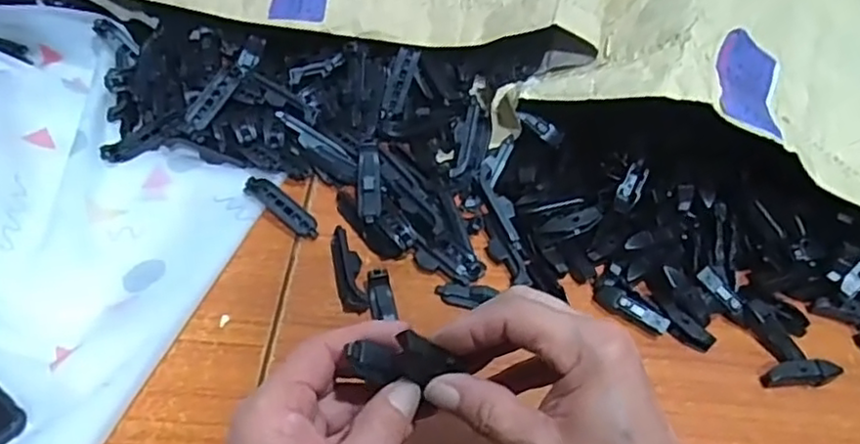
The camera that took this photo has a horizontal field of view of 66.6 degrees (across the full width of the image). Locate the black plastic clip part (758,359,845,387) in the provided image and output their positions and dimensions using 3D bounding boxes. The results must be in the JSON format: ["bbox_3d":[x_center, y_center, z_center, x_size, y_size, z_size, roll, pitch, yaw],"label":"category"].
[{"bbox_3d":[0.258,0.105,0.454,0.051,0.015,0.014,-9,50,10],"label":"black plastic clip part"}]

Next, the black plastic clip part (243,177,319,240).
[{"bbox_3d":[-0.117,-0.013,0.519,0.071,0.015,0.019,33,56,20],"label":"black plastic clip part"}]

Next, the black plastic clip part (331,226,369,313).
[{"bbox_3d":[-0.060,0.033,0.488,0.020,0.010,0.074,-8,52,-11],"label":"black plastic clip part"}]

